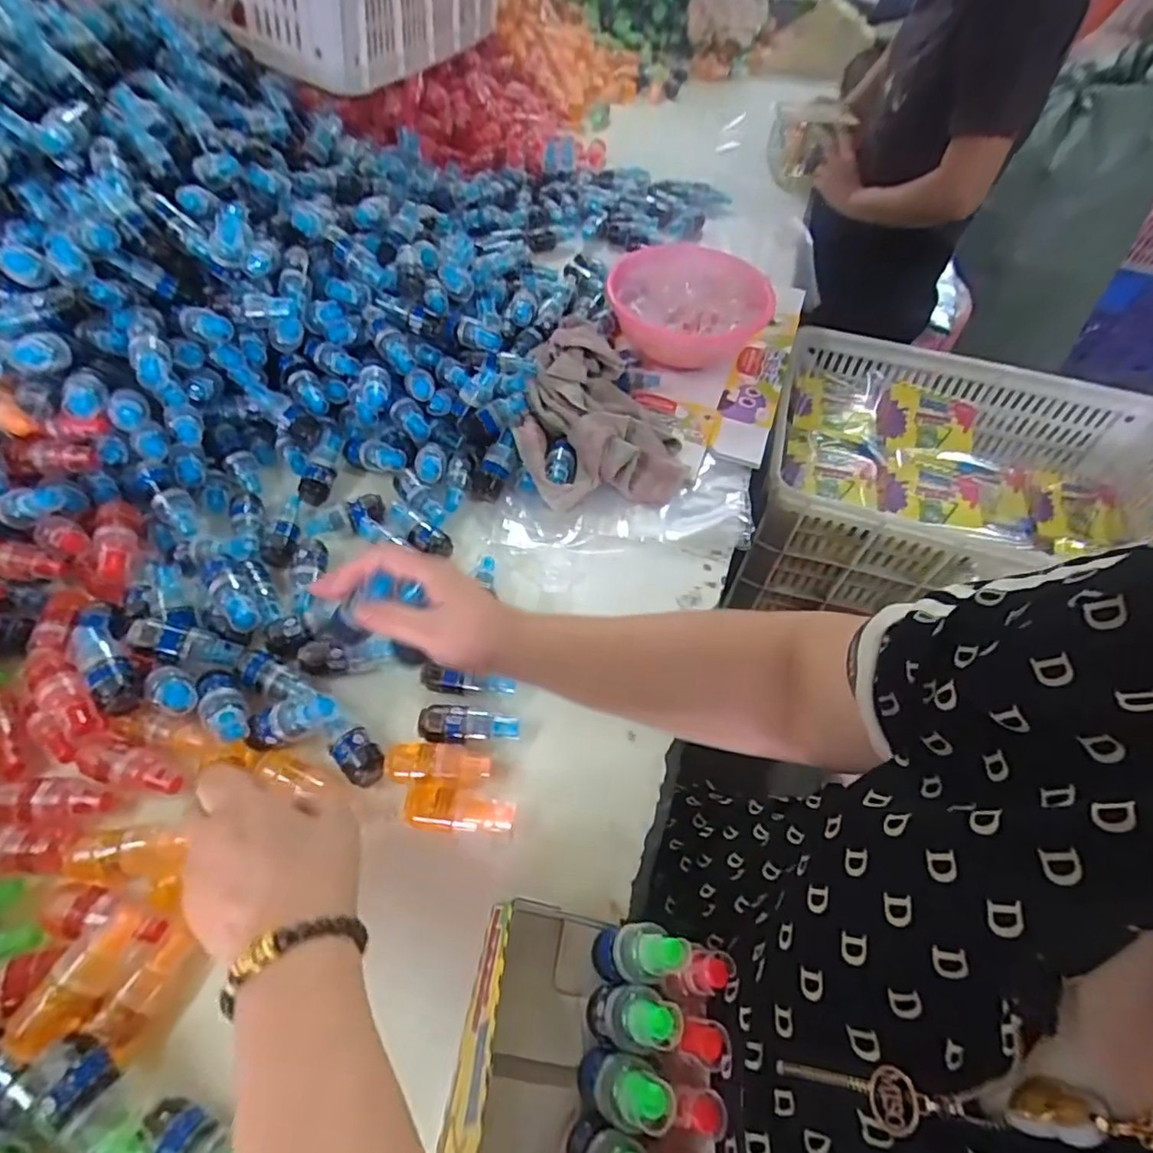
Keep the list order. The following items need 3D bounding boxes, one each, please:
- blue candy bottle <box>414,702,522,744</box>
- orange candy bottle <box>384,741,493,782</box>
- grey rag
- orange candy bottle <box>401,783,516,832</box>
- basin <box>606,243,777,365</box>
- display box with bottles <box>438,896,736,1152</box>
[{"bbox_3d":[-0.084,0.121,0.485,0.078,0.032,0.027,2,54,-3],"label":"blue candy bottle"},{"bbox_3d":[-0.104,0.144,0.465,0.076,0.025,0.029,3,54,-2],"label":"orange candy bottle"},{"bbox_3d":[0.016,-0.196,0.689,0.178,0.072,0.239,-7,55,-9],"label":"grey rag"},{"bbox_3d":[-0.086,0.173,0.449,0.079,0.028,0.031,3,54,-2],"label":"orange candy bottle"},{"bbox_3d":[0.161,-0.365,0.827,0.230,0.075,0.230,2,54,-3],"label":"basin"},{"bbox_3d":[0.005,0.281,0.339,0.142,0.086,0.162,11,54,4],"label":"display box with bottles"}]

